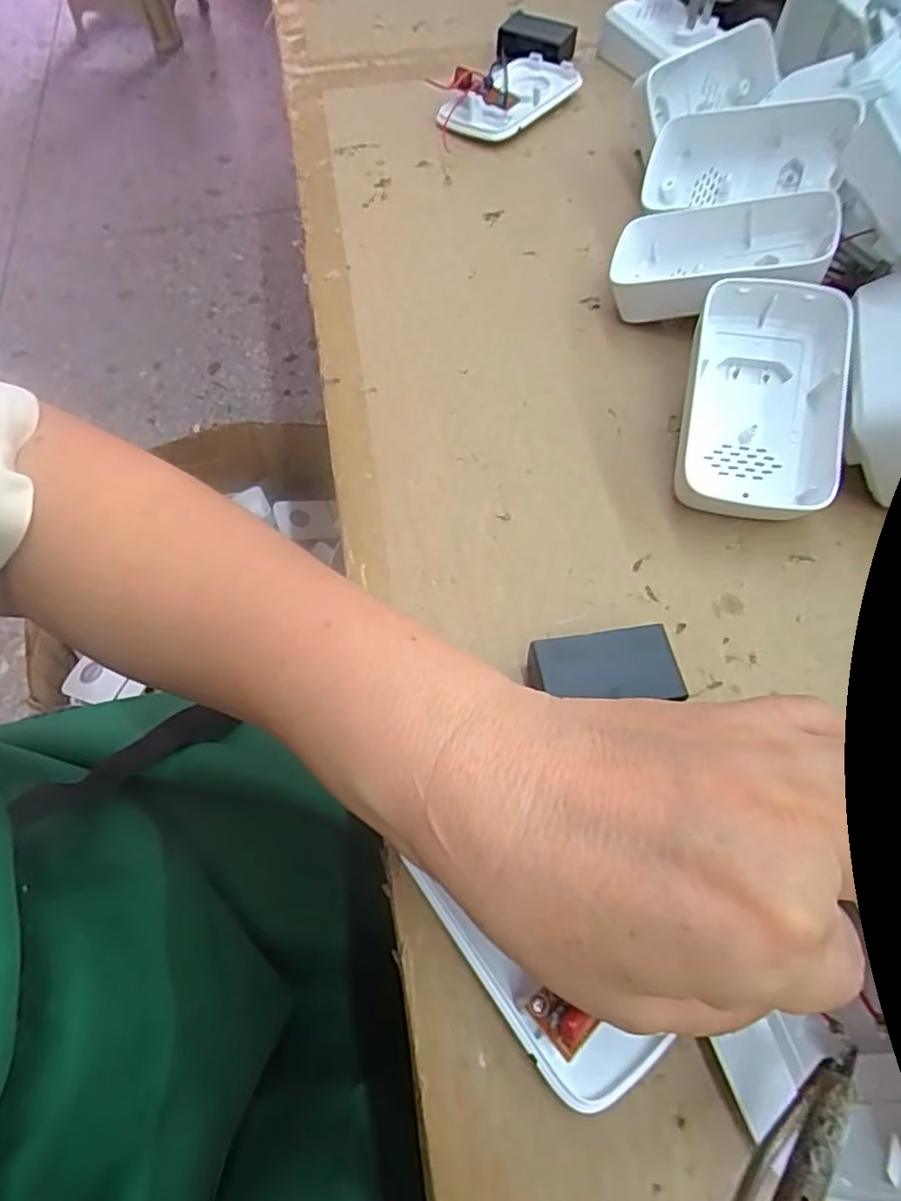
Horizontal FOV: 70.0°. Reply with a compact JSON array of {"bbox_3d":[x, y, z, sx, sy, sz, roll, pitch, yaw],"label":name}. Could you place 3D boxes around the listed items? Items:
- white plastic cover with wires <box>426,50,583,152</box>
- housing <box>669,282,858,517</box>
[{"bbox_3d":[0.036,-0.323,0.405,0.065,0.025,0.087,29,68,17],"label":"white plastic cover with wires"},{"bbox_3d":[0.128,-0.081,0.265,0.061,0.028,0.094,10,85,7],"label":"housing"}]

